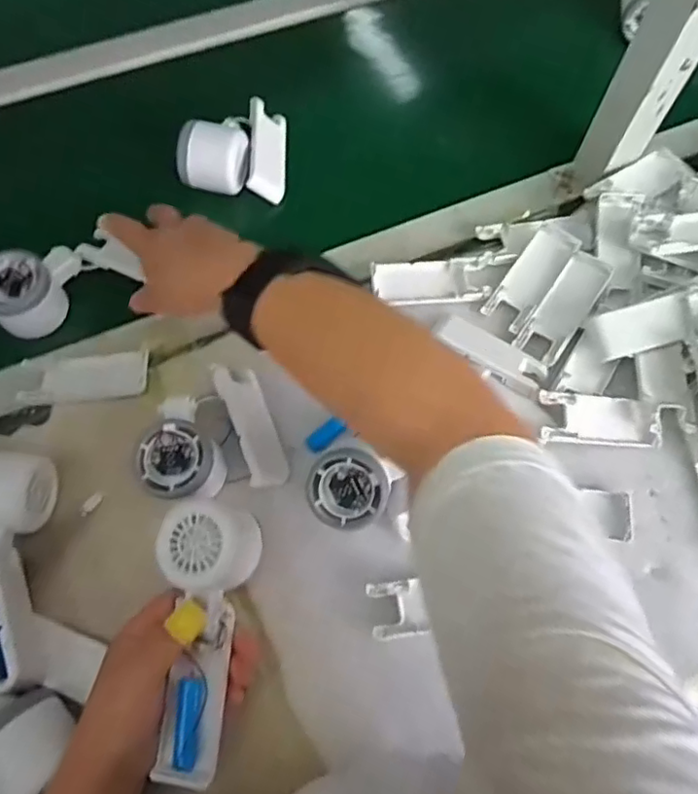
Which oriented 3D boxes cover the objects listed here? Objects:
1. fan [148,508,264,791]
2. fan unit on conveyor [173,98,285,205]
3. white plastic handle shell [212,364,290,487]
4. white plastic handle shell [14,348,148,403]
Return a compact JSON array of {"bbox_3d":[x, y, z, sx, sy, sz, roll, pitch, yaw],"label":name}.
[{"bbox_3d":[-0.093,0.152,0.385,0.056,0.032,0.161,3,82,3],"label":"fan"},{"bbox_3d":[-0.110,-0.248,0.591,0.093,0.060,0.105,3,68,0],"label":"fan unit on conveyor"},{"bbox_3d":[-0.078,0.022,0.486,0.031,0.033,0.098,-21,70,-9],"label":"white plastic handle shell"},{"bbox_3d":[-0.220,-0.017,0.505,0.102,0.013,0.042,-7,72,-1],"label":"white plastic handle shell"}]

